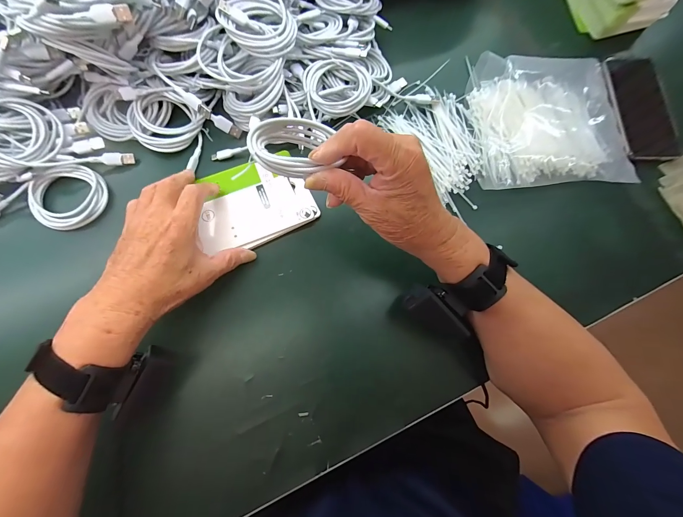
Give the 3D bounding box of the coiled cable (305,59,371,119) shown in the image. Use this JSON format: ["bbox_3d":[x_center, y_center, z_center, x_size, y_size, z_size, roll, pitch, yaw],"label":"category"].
[{"bbox_3d":[-0.005,-0.208,0.365,0.078,0.015,0.079,1,77,-3],"label":"coiled cable"}]

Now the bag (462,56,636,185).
[{"bbox_3d":[0.267,-0.180,0.387,0.185,0.025,0.174,-4,84,-4],"label":"bag"}]

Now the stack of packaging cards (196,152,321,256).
[{"bbox_3d":[-0.106,-0.067,0.361,0.136,0.010,0.097,-22,86,-6],"label":"stack of packaging cards"}]

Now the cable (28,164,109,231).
[{"bbox_3d":[-0.322,-0.072,0.359,0.080,0.027,0.078,1,77,-3],"label":"cable"}]

